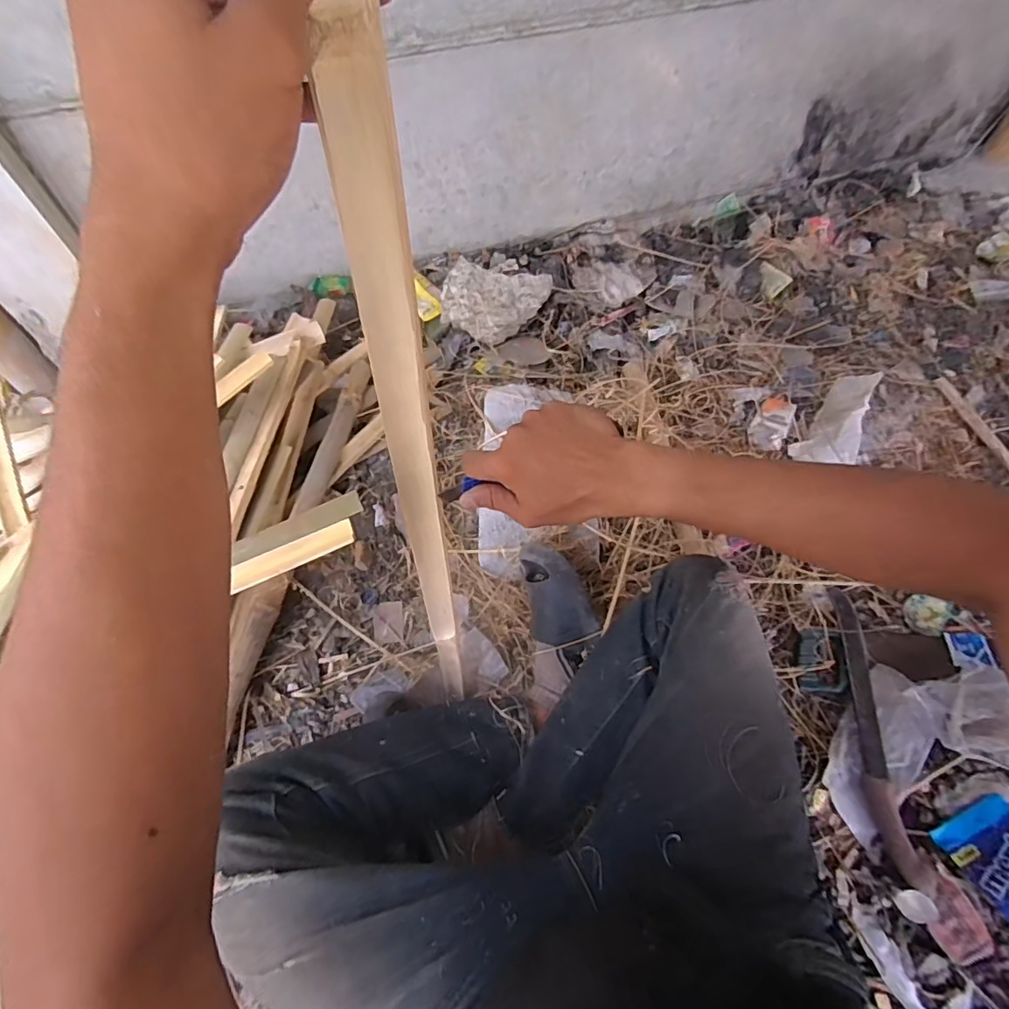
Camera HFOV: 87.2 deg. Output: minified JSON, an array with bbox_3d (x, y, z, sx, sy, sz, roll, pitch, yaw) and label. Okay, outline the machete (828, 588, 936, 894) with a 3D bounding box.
[{"bbox_3d":[0.542,0.319,0.782,0.053,0.016,0.401,4,59,3],"label":"machete"}]

